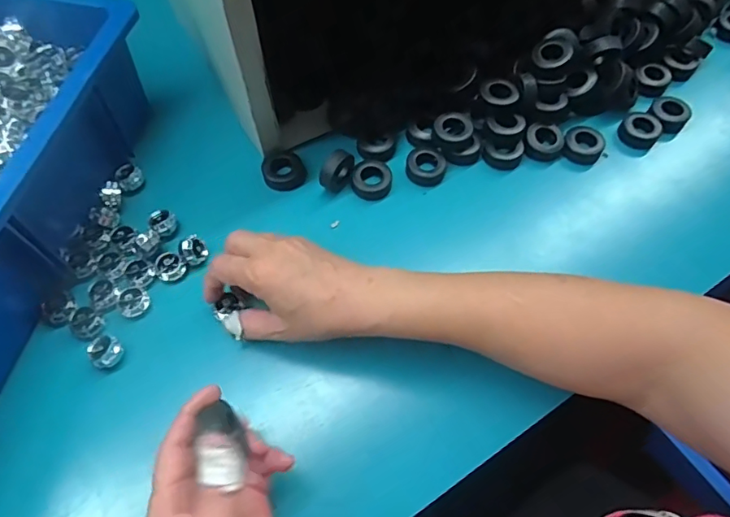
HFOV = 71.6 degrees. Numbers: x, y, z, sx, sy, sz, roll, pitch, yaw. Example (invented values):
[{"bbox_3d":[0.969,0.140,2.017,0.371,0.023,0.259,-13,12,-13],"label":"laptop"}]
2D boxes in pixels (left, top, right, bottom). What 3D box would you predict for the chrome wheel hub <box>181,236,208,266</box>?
[{"bbox_3d":[-0.144,-0.006,0.427,0.020,0.019,0.025,-24,67,-13],"label":"chrome wheel hub"}]

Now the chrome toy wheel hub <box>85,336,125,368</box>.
[{"bbox_3d":[-0.198,0.070,0.385,0.024,0.009,0.022,1,64,-2],"label":"chrome toy wheel hub"}]

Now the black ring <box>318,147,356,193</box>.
[{"bbox_3d":[-0.025,-0.080,0.465,0.017,0.034,0.036,29,66,12],"label":"black ring"}]

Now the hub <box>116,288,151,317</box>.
[{"bbox_3d":[-0.186,0.035,0.407,0.023,0.009,0.023,1,64,-2],"label":"hub"}]

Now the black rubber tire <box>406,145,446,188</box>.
[{"bbox_3d":[0.058,-0.089,0.482,0.037,0.019,0.040,1,64,-2],"label":"black rubber tire"}]

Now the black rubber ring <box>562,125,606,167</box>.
[{"bbox_3d":[0.213,-0.109,0.495,0.037,0.017,0.042,35,68,14],"label":"black rubber ring"}]

